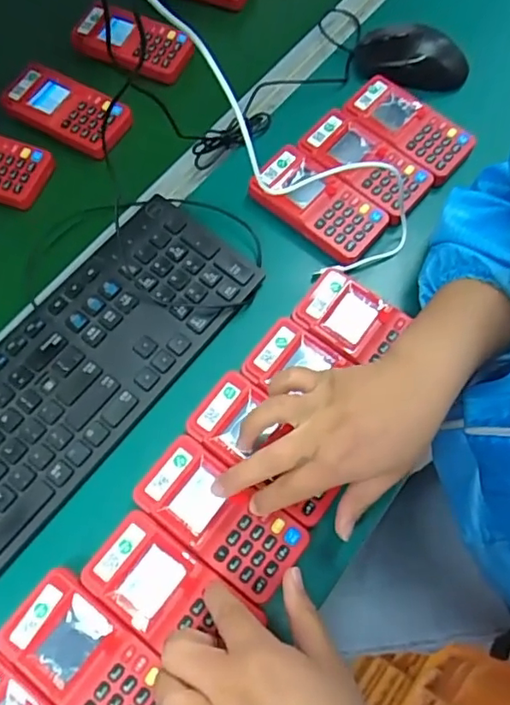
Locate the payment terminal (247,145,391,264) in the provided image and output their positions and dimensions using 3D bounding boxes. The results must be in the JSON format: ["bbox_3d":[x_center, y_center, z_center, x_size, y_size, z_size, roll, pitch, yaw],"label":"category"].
[{"bbox_3d":[0.059,-0.135,0.509,0.117,0.025,0.066,40,73,14],"label":"payment terminal"}]

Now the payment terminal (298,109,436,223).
[{"bbox_3d":[0.101,-0.177,0.520,0.120,0.020,0.061,38,73,14],"label":"payment terminal"}]

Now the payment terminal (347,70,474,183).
[{"bbox_3d":[0.141,-0.208,0.510,0.113,0.021,0.054,40,73,15],"label":"payment terminal"}]

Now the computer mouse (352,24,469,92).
[{"bbox_3d":[0.159,-0.297,0.564,0.112,0.036,0.056,9,68,3],"label":"computer mouse"}]

